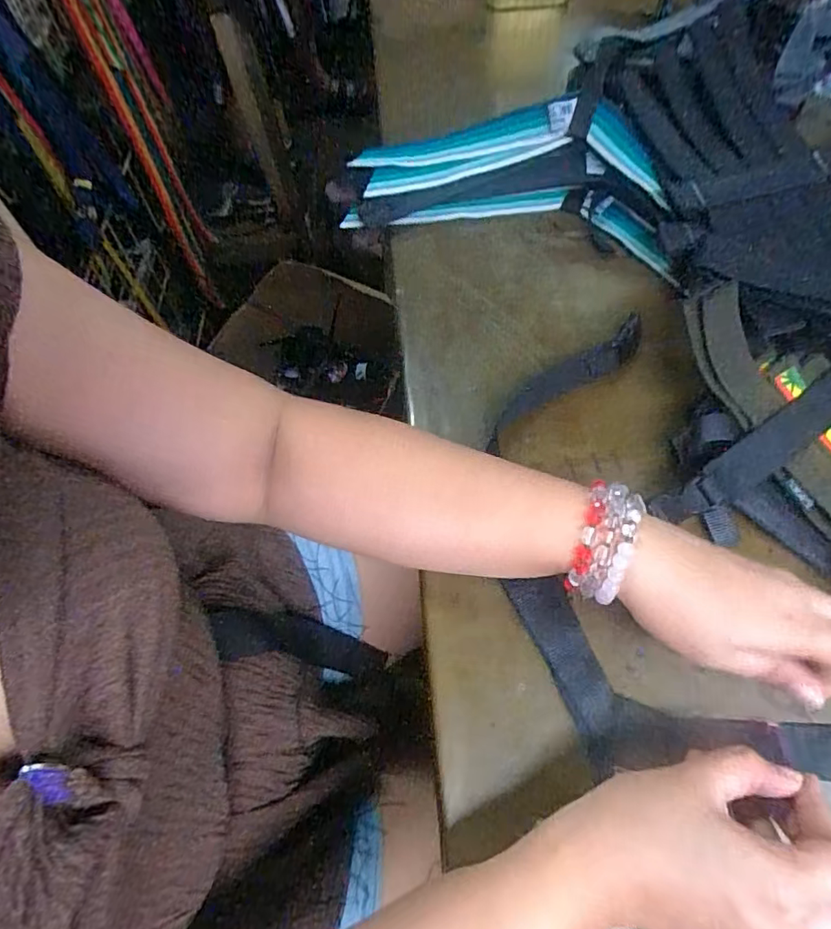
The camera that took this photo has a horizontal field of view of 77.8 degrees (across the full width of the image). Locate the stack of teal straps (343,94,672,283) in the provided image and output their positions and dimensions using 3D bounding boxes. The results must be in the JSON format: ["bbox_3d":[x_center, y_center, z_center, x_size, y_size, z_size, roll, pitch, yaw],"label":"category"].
[{"bbox_3d":[0.082,-0.234,0.425,0.267,0.052,0.121,15,67,8],"label":"stack of teal straps"}]

